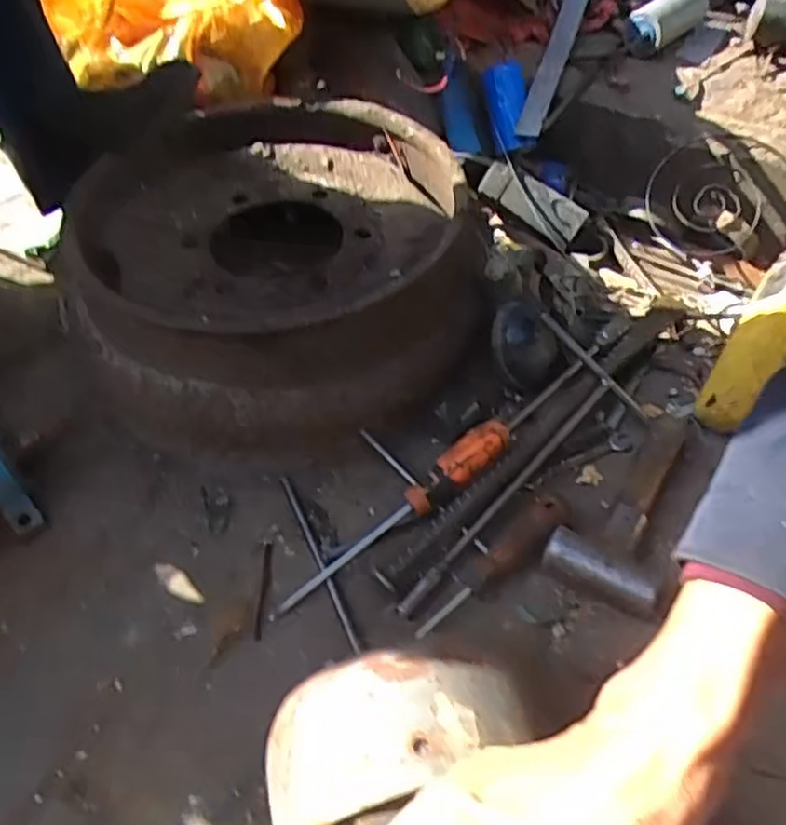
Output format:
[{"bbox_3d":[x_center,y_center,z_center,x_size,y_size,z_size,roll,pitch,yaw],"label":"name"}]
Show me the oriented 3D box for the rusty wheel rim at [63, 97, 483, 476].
[{"bbox_3d":[-0.113,-0.157,0.733,0.408,0.150,0.420,-18,52,-11],"label":"rusty wheel rim"}]

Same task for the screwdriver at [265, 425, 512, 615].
[{"bbox_3d":[0.002,0.090,0.592,0.246,0.026,0.025,-38,57,-8],"label":"screwdriver"}]

